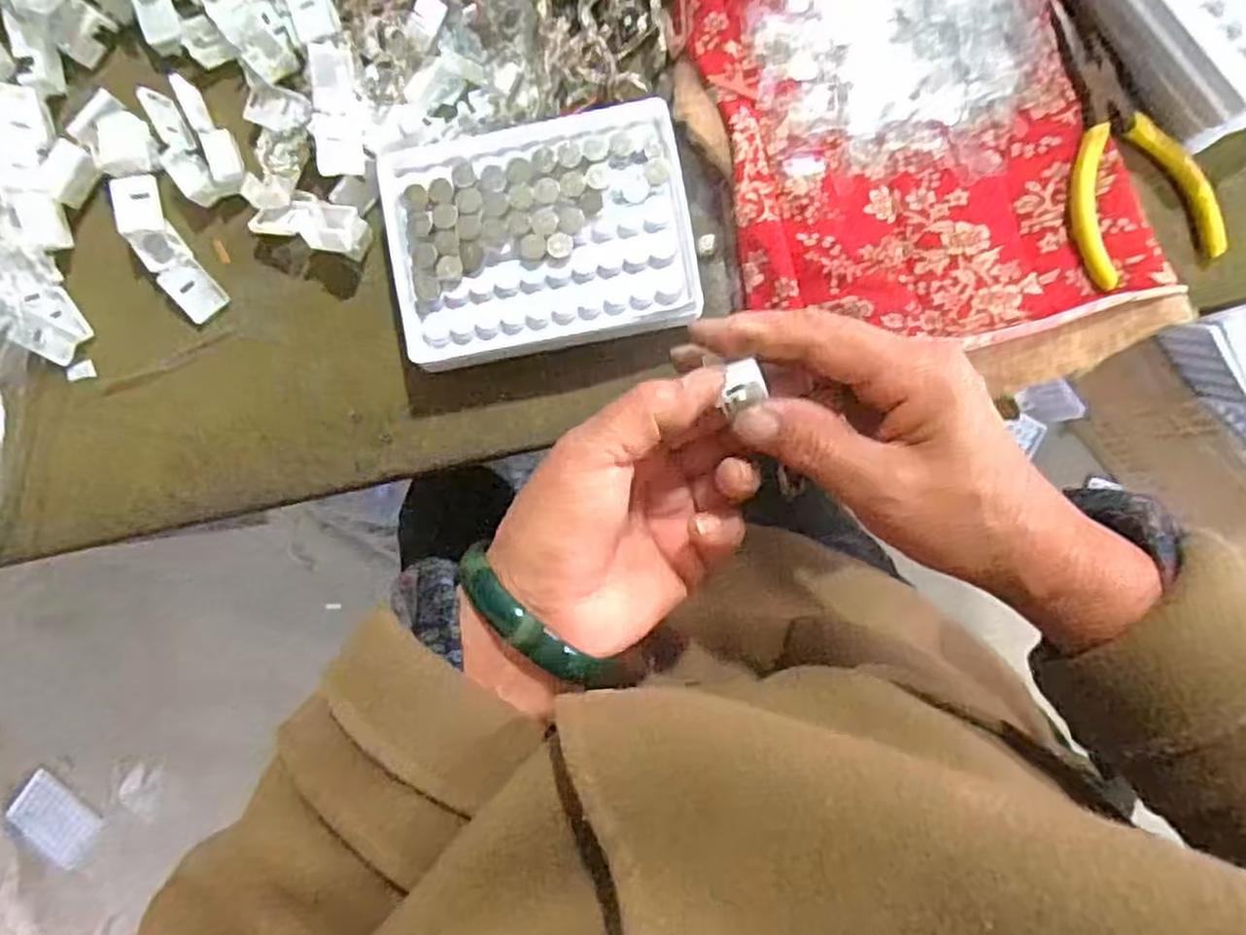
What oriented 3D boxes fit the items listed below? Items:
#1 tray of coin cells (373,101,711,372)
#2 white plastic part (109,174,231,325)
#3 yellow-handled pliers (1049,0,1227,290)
[{"bbox_3d":[-0.037,-0.104,0.330,0.129,0.024,0.101,-10,94,2],"label":"tray of coin cells"},{"bbox_3d":[-0.214,-0.101,0.348,0.023,0.013,0.069,-31,88,3],"label":"white plastic part"},{"bbox_3d":[0.212,-0.141,0.316,0.063,0.019,0.119,-18,89,3],"label":"yellow-handled pliers"}]

